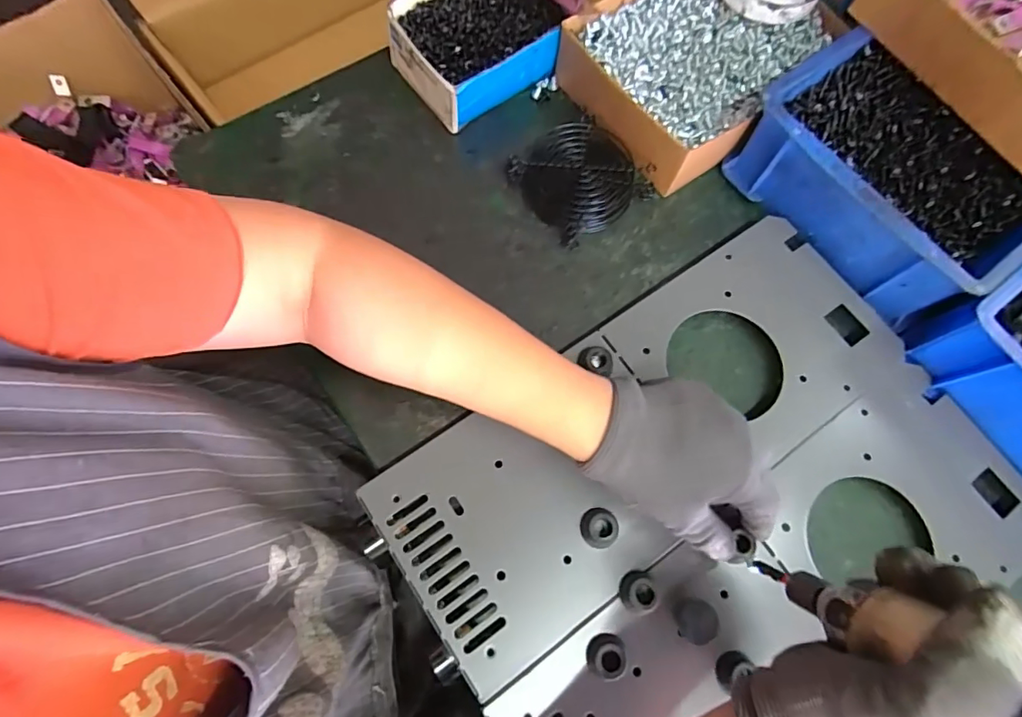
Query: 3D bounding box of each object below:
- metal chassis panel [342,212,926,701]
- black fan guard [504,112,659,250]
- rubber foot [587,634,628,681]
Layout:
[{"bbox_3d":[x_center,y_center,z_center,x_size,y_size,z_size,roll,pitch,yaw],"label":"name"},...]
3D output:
[{"bbox_3d":[0.097,0.045,0.362,0.380,0.011,0.147,-32,76,-12],"label":"metal chassis panel"},{"bbox_3d":[0.057,-0.152,0.436,0.094,0.015,0.095,-31,76,-11],"label":"black fan guard"},{"bbox_3d":[0.058,0.180,0.310,0.023,0.014,0.024,1,72,-2],"label":"rubber foot"}]

